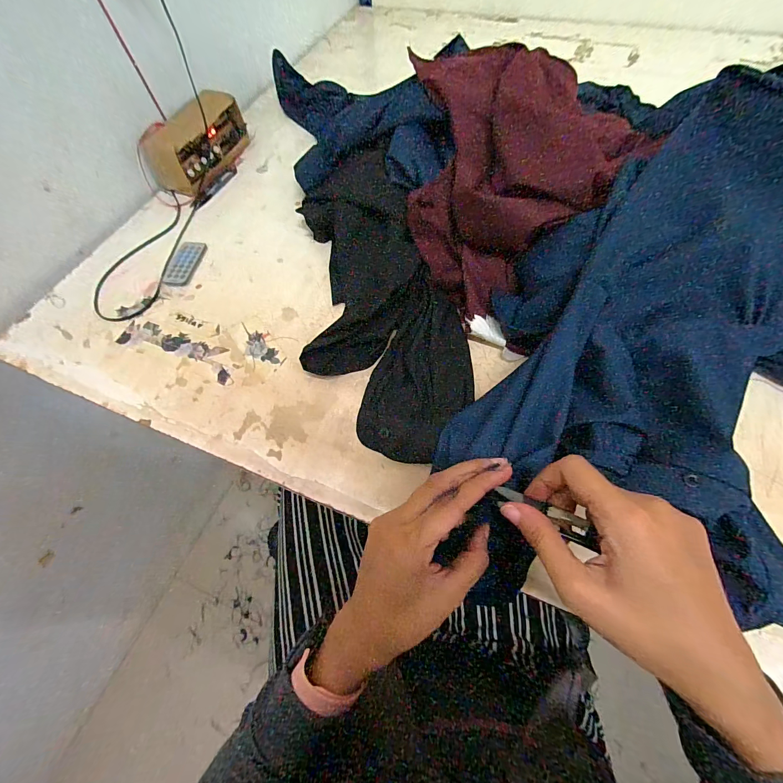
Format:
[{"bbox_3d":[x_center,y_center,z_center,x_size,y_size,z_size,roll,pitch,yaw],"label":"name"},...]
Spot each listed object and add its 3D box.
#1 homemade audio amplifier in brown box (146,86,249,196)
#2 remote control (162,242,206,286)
[{"bbox_3d":[-0.331,-0.434,0.614,0.088,0.086,0.178,19,66,13],"label":"homemade audio amplifier in brown box"},{"bbox_3d":[-0.313,-0.194,0.535,0.041,0.006,0.088,6,64,7],"label":"remote control"}]

